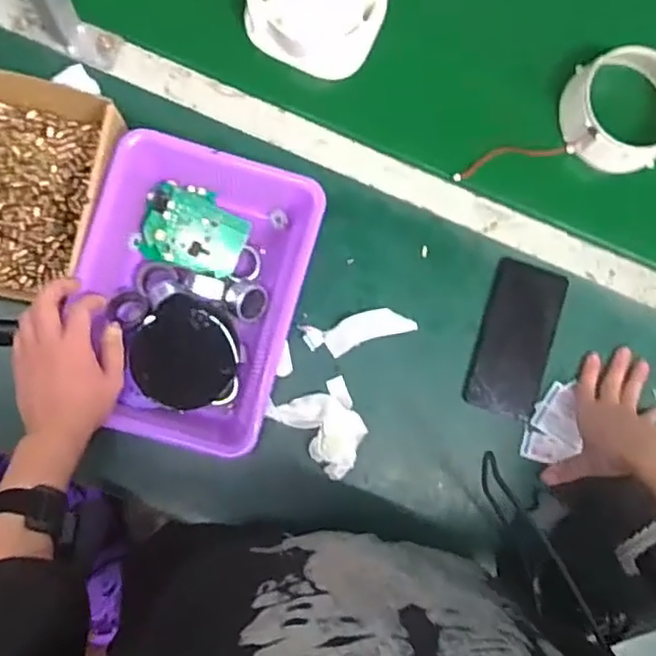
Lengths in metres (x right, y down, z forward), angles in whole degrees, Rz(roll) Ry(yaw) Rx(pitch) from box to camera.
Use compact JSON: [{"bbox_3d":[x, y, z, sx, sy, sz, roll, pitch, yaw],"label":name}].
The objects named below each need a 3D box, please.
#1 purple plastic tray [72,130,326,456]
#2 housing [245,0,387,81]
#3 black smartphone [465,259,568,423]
[{"bbox_3d":[-0.131,-0.033,0.636,0.201,0.063,0.267,15,85,-6],"label":"purple plastic tray"},{"bbox_3d":[-0.010,-0.348,0.702,0.136,0.049,0.134,0,85,-5],"label":"housing"},{"bbox_3d":[0.202,0.011,0.704,0.080,0.012,0.158,14,84,-4],"label":"black smartphone"}]

